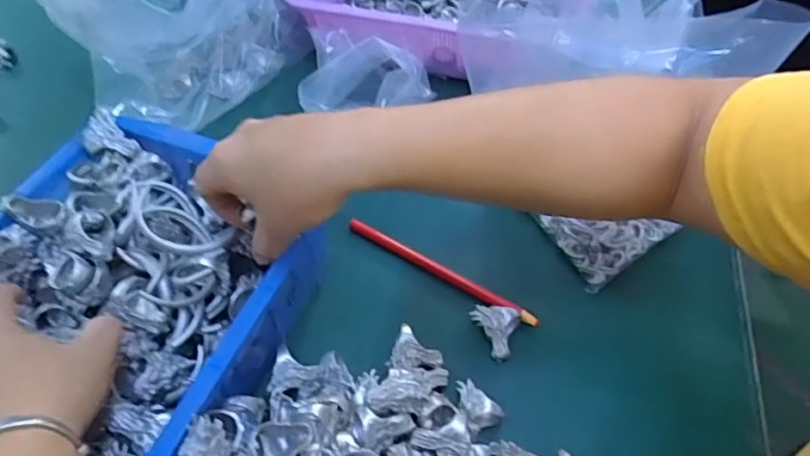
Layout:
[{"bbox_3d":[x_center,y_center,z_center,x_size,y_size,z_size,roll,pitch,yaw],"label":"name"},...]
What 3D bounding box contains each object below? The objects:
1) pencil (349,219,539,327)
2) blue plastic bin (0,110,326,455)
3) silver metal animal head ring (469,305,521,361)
[{"bbox_3d":[0.027,0.032,0.440,0.169,0.010,0.010,27,58,19],"label":"pencil"},{"bbox_3d":[-0.198,0.066,0.355,0.207,0.076,0.294,19,56,10],"label":"blue plastic bin"},{"bbox_3d":[0.067,0.076,0.404,0.035,0.024,0.036,1,55,-2],"label":"silver metal animal head ring"}]

